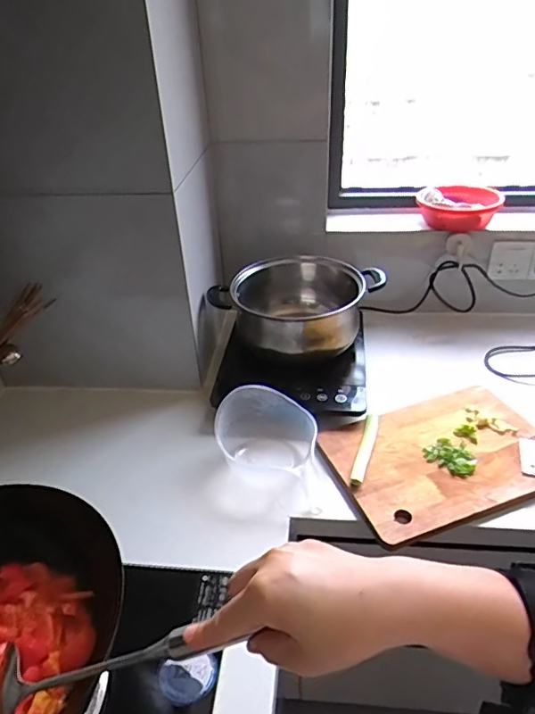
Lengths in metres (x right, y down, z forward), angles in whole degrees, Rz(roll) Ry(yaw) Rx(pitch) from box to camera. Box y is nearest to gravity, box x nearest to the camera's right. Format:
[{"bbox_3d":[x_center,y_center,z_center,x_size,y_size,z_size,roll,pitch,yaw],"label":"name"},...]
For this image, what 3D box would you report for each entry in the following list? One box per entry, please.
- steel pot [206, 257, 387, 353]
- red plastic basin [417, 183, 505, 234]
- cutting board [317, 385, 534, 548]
[{"bbox_3d":[0.063,-0.096,1.042,0.307,0.126,0.214,-20,39,-23],"label":"steel pot"},{"bbox_3d":[0.403,-0.320,1.134,0.174,0.060,0.180,-2,35,1],"label":"red plastic basin"},{"bbox_3d":[0.283,0.155,0.852,0.340,0.016,0.245,-15,37,-16],"label":"cutting board"}]

